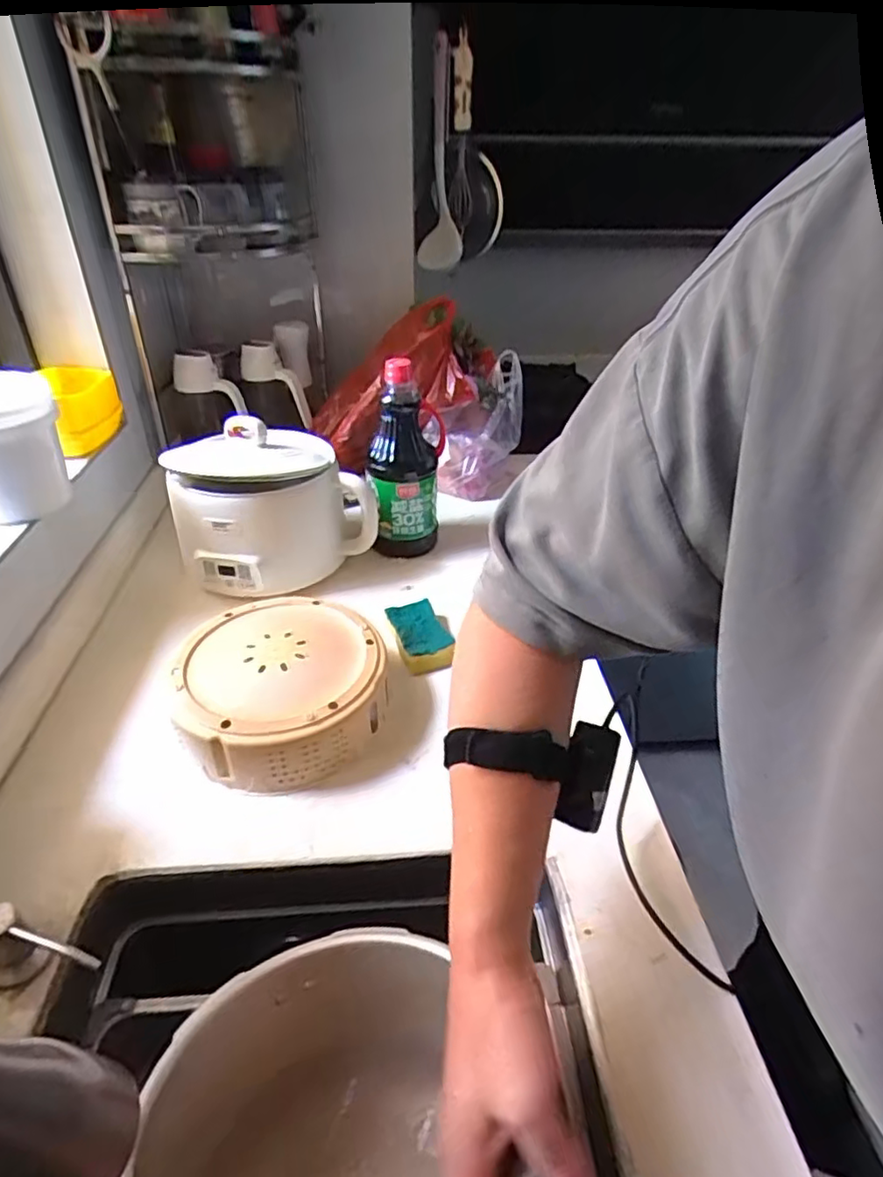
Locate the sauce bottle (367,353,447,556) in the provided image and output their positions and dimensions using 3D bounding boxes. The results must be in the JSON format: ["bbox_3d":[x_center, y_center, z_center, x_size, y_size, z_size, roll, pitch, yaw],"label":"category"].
[{"bbox_3d":[-0.047,-0.159,0.828,0.089,0.255,0.073,2,35,2],"label":"sauce bottle"}]

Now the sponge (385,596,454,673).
[{"bbox_3d":[-0.020,0.052,0.731,0.068,0.027,0.095,-11,36,-16],"label":"sponge"}]

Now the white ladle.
[{"bbox_3d":[0.000,-0.730,1.076,0.072,0.322,0.071,2,35,2],"label":"white ladle"}]

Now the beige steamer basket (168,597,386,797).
[{"bbox_3d":[-0.157,0.096,0.628,0.192,0.075,0.195,-13,37,-19],"label":"beige steamer basket"}]

